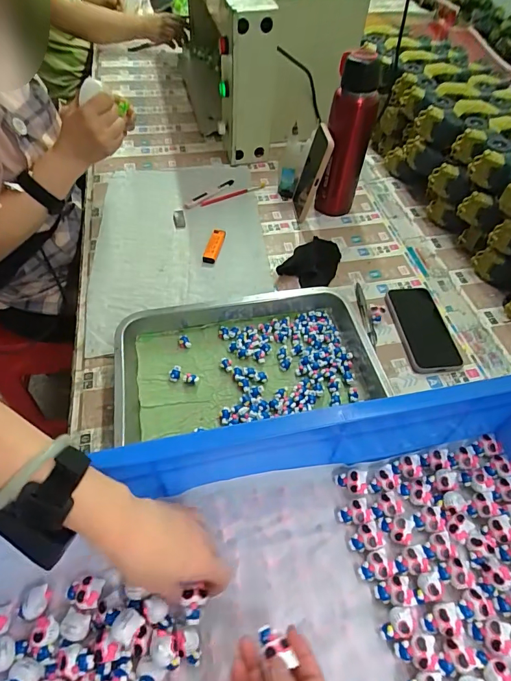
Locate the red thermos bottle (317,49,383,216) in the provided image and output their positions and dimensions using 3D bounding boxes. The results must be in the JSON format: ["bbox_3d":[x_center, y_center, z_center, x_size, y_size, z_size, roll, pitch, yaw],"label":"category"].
[{"bbox_3d":[0.163,-0.347,0.714,0.070,0.264,0.073,16,56,9],"label":"red thermos bottle"}]

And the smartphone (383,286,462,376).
[{"bbox_3d":[0.266,-0.019,0.639,0.081,0.013,0.168,-4,55,-5],"label":"smartphone"}]

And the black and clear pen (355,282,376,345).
[{"bbox_3d":[0.178,-0.046,0.647,0.017,0.005,0.128,-2,55,-3],"label":"black and clear pen"}]

